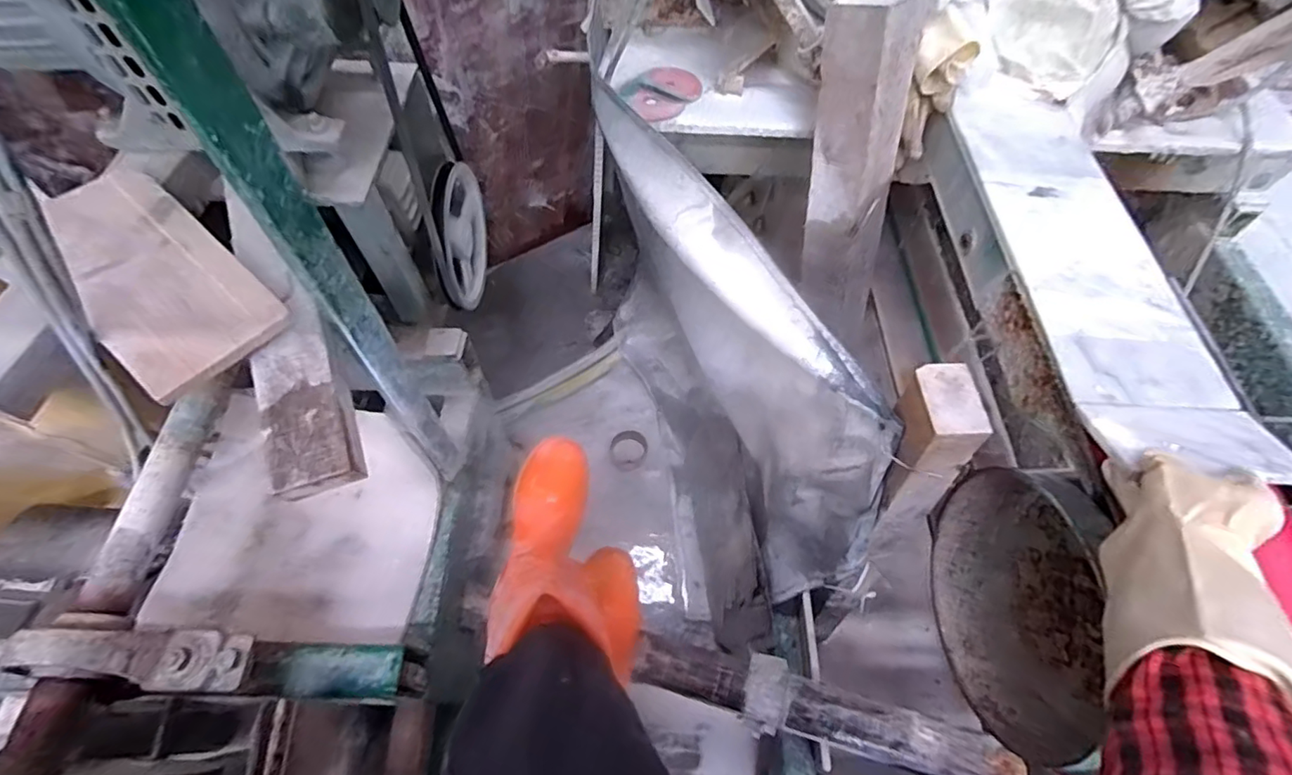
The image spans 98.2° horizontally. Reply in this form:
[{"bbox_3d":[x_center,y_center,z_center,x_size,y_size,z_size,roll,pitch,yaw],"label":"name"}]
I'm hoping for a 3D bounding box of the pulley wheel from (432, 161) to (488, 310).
[{"bbox_3d":[-0.274,-0.224,0.834,0.025,0.205,0.199,3,60,0],"label":"pulley wheel"}]

